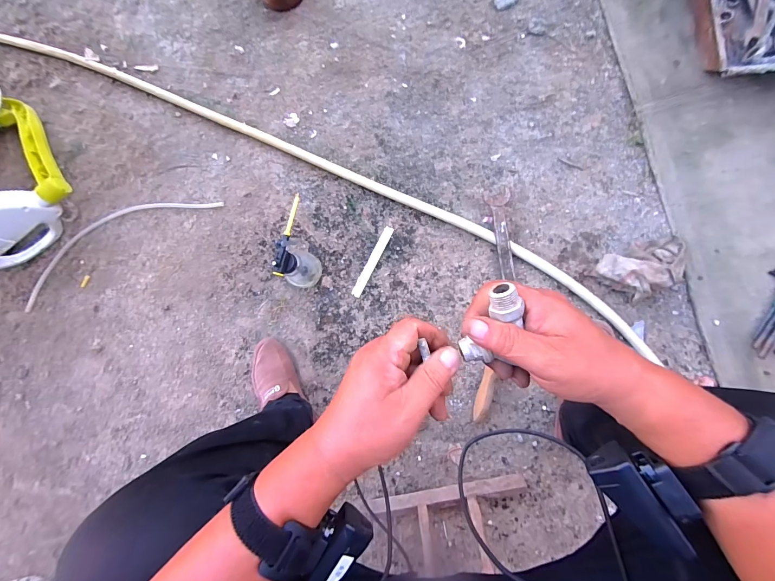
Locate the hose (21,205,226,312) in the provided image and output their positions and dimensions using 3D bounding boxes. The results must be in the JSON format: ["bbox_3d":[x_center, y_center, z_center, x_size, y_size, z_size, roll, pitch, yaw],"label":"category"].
[{"bbox_3d":[-0.668,-0.134,0.833,0.574,0.011,0.120,-31,89,-5],"label":"hose"}]

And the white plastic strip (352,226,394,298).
[{"bbox_3d":[-0.035,-0.066,0.774,0.022,0.005,0.176,27,90,4],"label":"white plastic strip"}]

